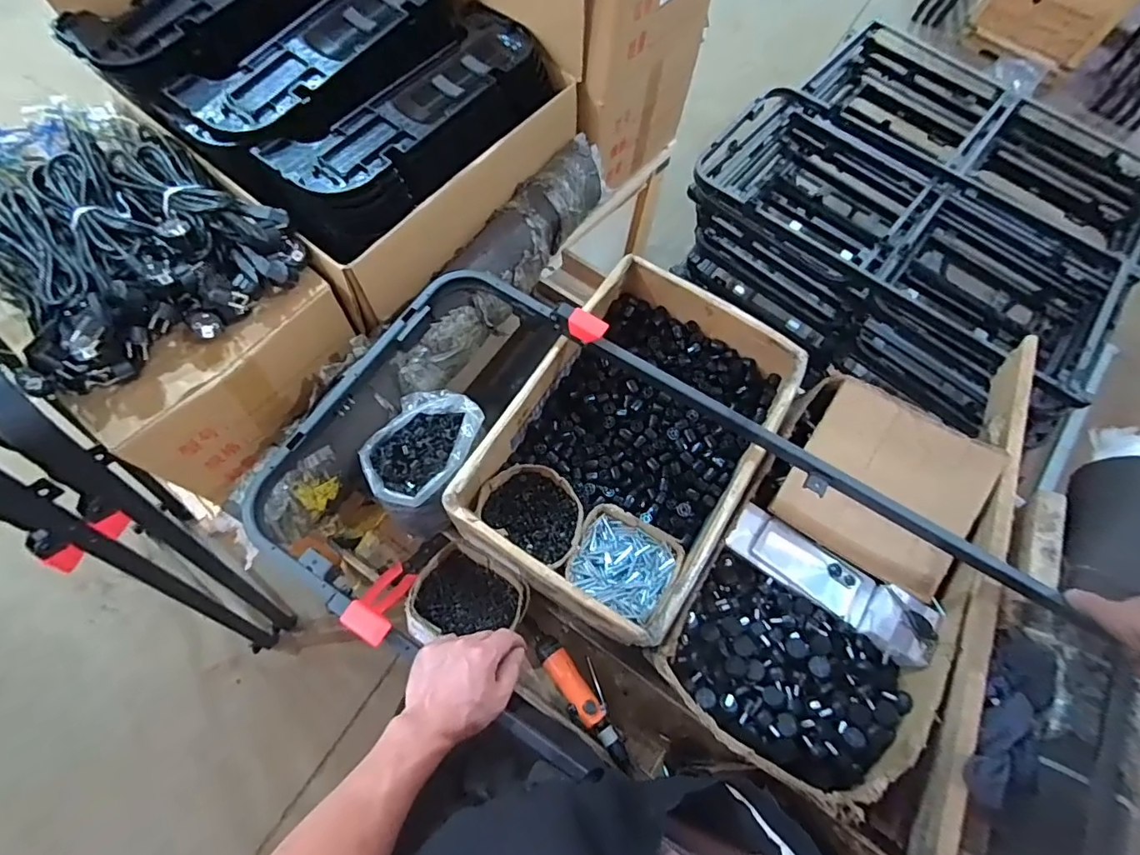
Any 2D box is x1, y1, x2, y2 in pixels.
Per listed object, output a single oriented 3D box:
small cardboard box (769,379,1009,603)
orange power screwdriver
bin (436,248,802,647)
[{"bbox_3d":[0.479,0.079,0.825,0.267,0.082,0.257,34,70,11],"label":"small cardboard box"},{"bbox_3d":[0.021,0.407,0.814,0.064,0.038,0.222,-31,72,-14],"label":"orange power screwdriver"},{"bbox_3d":[0.099,0.020,0.846,0.338,0.147,0.510,31,69,10],"label":"bin"}]

